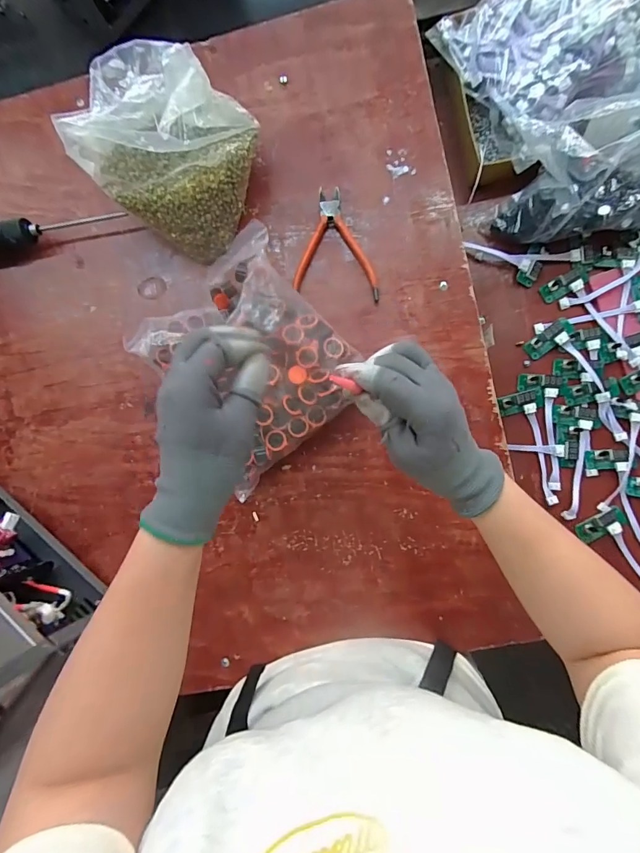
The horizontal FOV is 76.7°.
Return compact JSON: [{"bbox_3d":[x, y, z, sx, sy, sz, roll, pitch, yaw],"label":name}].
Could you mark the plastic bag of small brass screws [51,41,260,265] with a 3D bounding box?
[{"bbox_3d":[-0.166,-0.299,0.432,0.152,0.150,0.154,24,89,5],"label":"plastic bag of small brass screws"}]

